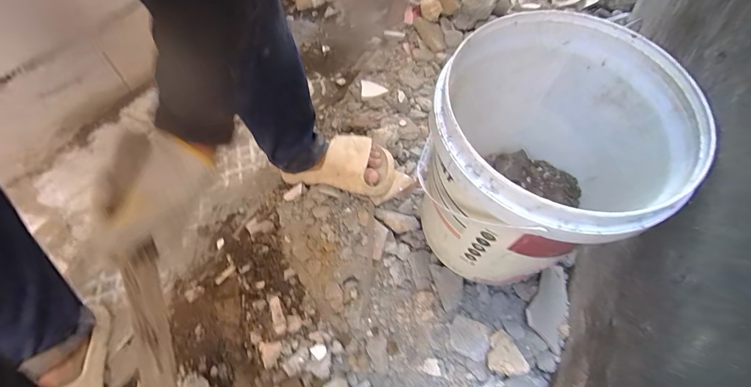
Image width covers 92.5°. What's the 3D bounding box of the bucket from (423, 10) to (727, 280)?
[{"bbox_3d":[0.244,-0.024,0.568,0.328,0.339,0.314,-1,54,1],"label":"bucket"}]

